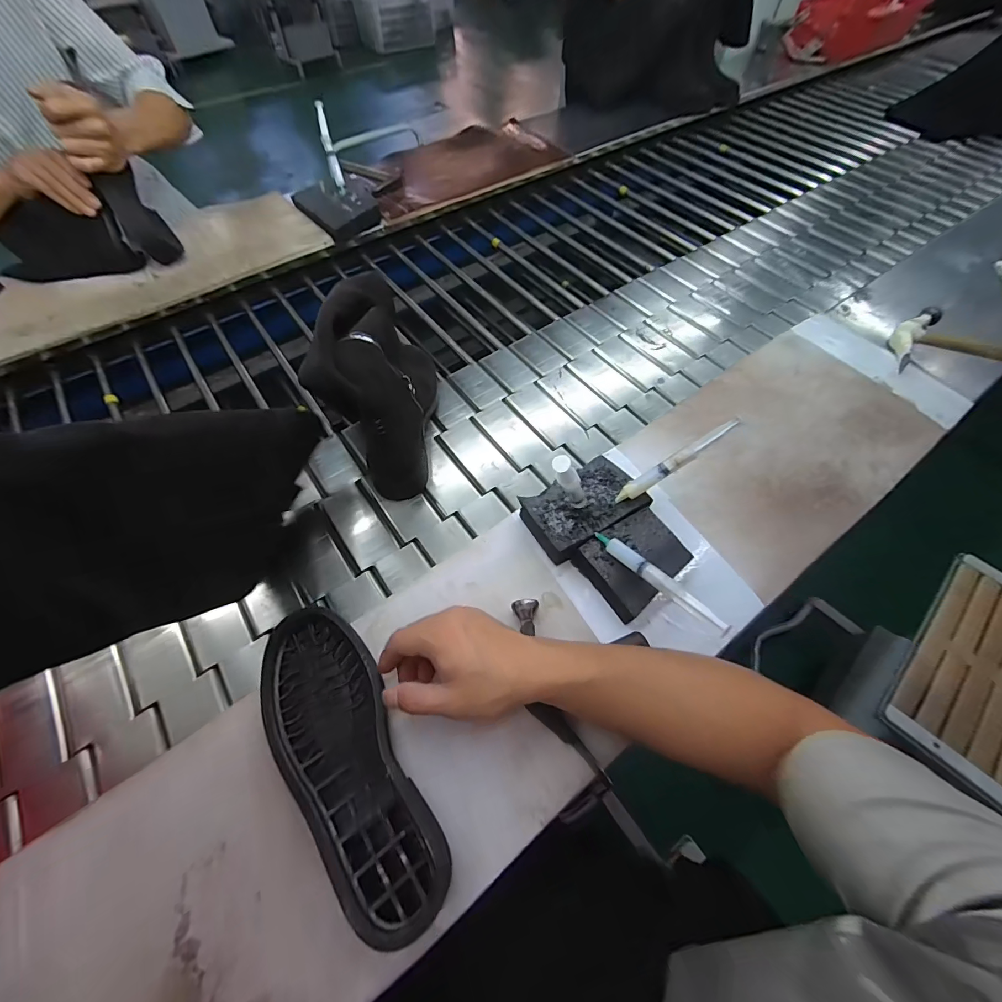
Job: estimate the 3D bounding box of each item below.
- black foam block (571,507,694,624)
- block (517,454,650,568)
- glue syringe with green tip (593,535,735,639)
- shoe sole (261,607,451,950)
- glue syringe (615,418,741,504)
[{"bbox_3d":[0.143,0.065,0.464,0.099,0.038,0.084,-33,66,-17],"label":"black foam block"},{"bbox_3d":[0.094,0.009,0.494,0.126,0.034,0.081,-30,65,-15],"label":"block"},{"bbox_3d":[0.149,0.073,0.413,0.016,0.017,0.146,-36,52,-20],"label":"glue syringe with green tip"},{"bbox_3d":[-0.135,0.219,0.378,0.096,0.032,0.266,-30,60,-17],"label":"shoe sole"},{"bbox_3d":[0.187,-0.042,0.461,0.144,0.017,0.019,-36,62,13],"label":"glue syringe"}]

